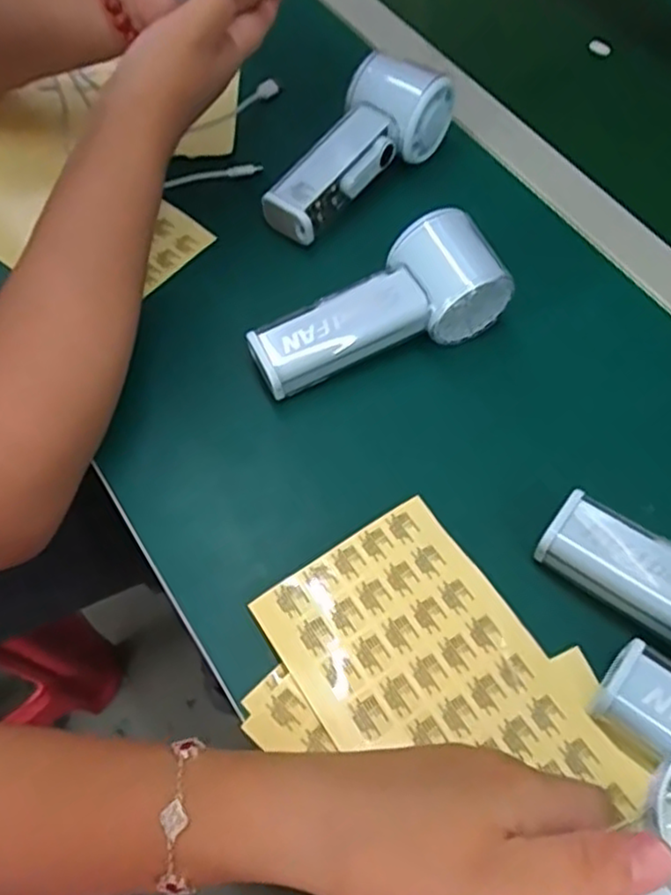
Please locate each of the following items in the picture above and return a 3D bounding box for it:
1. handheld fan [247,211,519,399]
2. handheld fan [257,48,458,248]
[{"bbox_3d":[0.023,-0.081,0.402,0.149,0.063,0.053,-20,64,-13],"label":"handheld fan"},{"bbox_3d":[0.011,-0.202,0.470,0.052,0.053,0.148,41,80,19],"label":"handheld fan"}]

